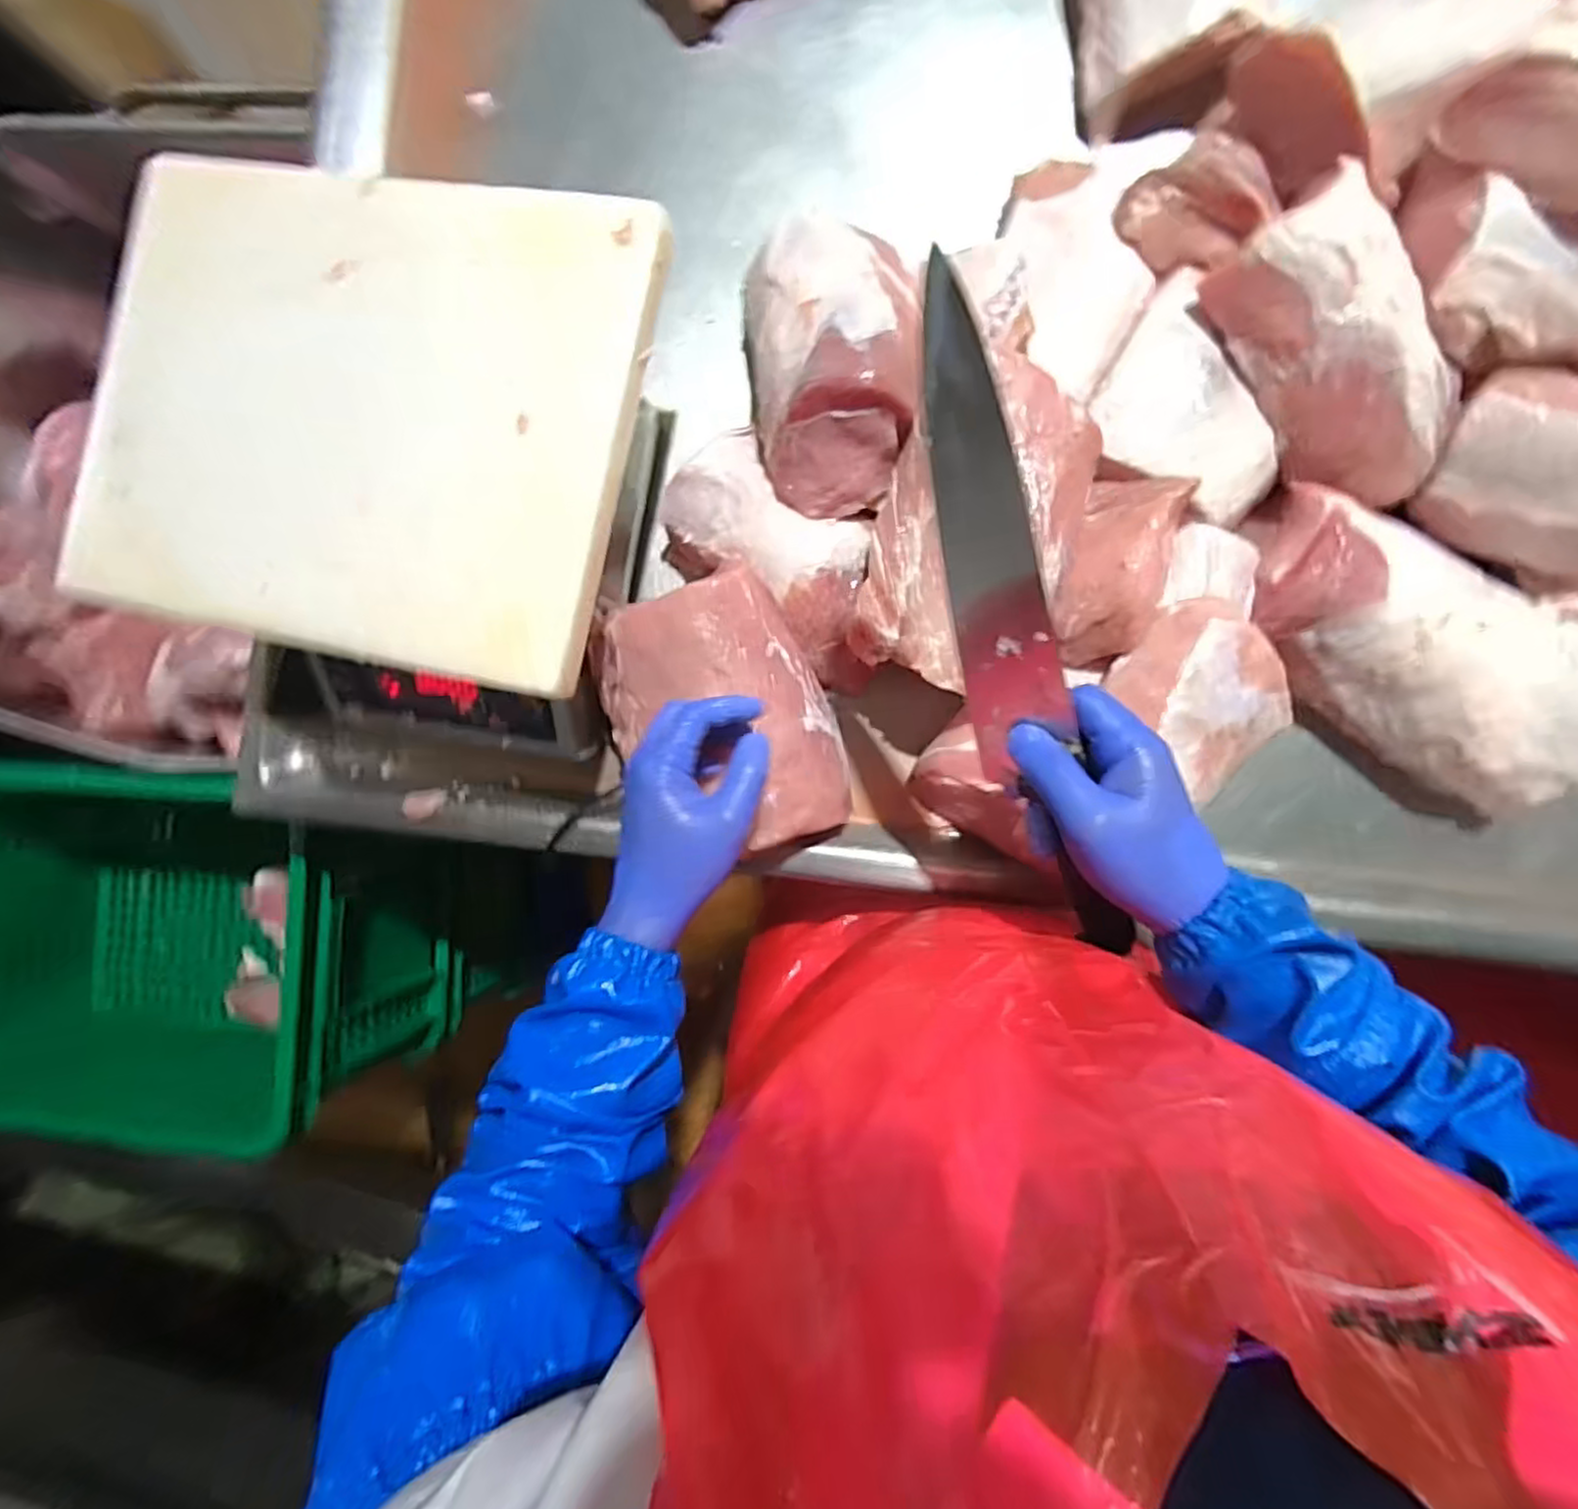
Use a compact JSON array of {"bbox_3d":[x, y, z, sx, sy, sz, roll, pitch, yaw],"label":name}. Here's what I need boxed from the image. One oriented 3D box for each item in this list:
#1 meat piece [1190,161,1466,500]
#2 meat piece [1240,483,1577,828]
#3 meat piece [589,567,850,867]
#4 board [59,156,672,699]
[{"bbox_3d":[0.343,-0.251,0.446,0.101,0.055,0.190,-28,85,7],"label":"meat piece"},{"bbox_3d":[0.409,-0.071,0.479,0.253,0.093,0.122,42,94,7],"label":"meat piece"},{"bbox_3d":[-0.046,-0.023,0.503,0.145,0.065,0.179,-15,86,8],"label":"meat piece"},{"bbox_3d":[-0.287,-0.219,0.466,0.380,0.020,0.299,12,90,9],"label":"board"}]

